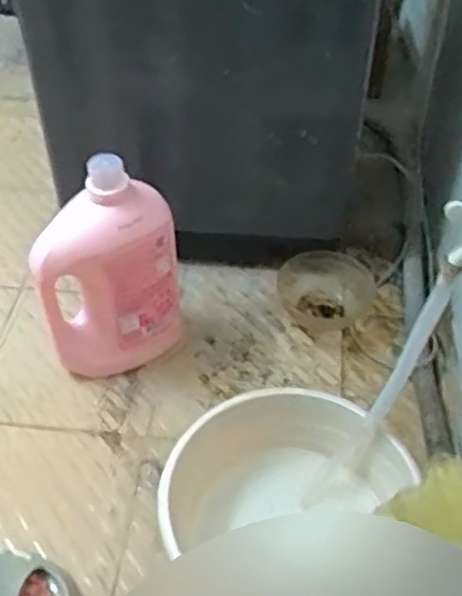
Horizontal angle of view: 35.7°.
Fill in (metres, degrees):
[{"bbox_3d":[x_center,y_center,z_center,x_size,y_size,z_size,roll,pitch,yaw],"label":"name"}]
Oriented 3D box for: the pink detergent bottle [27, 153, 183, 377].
[{"bbox_3d":[-0.195,-0.032,1.144,0.222,0.372,0.105,-12,46,-10],"label":"pink detergent bottle"}]

